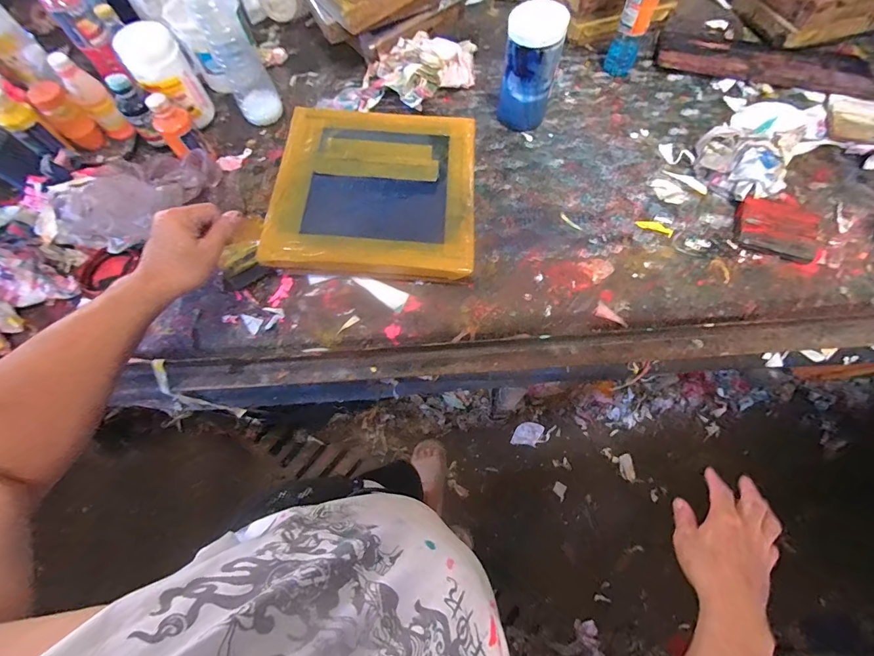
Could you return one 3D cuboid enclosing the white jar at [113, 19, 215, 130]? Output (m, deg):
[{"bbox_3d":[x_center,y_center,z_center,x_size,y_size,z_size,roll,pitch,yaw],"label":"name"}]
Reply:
[{"bbox_3d":[-0.502,-0.468,0.699,0.097,0.149,0.112,-33,71,-10],"label":"white jar"}]

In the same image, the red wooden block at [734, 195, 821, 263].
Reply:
[{"bbox_3d":[0.568,-0.162,0.621,0.130,0.029,0.100,19,71,9],"label":"red wooden block"}]

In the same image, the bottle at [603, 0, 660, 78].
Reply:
[{"bbox_3d":[0.377,-0.584,0.713,0.057,0.178,0.056,23,72,11],"label":"bottle"}]

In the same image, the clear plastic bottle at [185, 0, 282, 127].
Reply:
[{"bbox_3d":[-0.356,-0.488,0.675,0.082,0.226,0.065,-24,70,-7],"label":"clear plastic bottle"}]

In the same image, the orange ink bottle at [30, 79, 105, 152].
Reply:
[{"bbox_3d":[-0.676,-0.385,0.691,0.058,0.112,0.042,-40,73,-12],"label":"orange ink bottle"}]

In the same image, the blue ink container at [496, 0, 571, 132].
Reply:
[{"bbox_3d":[0.167,-0.456,0.675,0.097,0.181,0.084,15,70,8],"label":"blue ink container"}]

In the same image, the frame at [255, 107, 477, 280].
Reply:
[{"bbox_3d":[-0.099,-0.243,0.650,0.339,0.057,0.332,5,68,1],"label":"frame"}]

